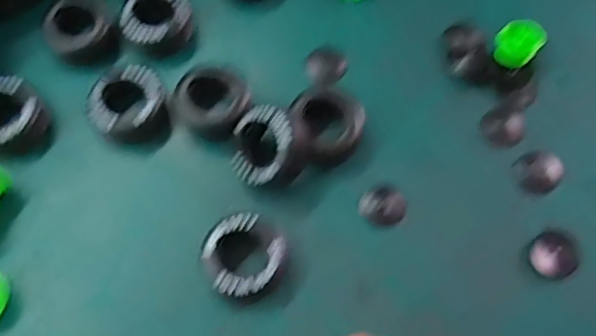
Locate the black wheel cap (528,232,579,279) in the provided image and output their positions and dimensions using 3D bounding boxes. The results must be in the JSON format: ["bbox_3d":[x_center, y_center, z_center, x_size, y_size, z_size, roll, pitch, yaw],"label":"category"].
[{"bbox_3d":[0.154,0.053,0.363,0.027,0.014,0.027,-1,68,2],"label":"black wheel cap"}]

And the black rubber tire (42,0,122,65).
[{"bbox_3d":[-0.152,-0.097,0.424,0.045,0.023,0.044,-1,68,2],"label":"black rubber tire"}]

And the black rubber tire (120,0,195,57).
[{"bbox_3d":[-0.100,-0.106,0.427,0.048,0.025,0.041,-27,70,-9],"label":"black rubber tire"}]

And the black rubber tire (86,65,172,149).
[{"bbox_3d":[-0.112,-0.041,0.400,0.049,0.019,0.052,-1,68,2],"label":"black rubber tire"}]

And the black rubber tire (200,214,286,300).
[{"bbox_3d":[-0.031,0.054,0.361,0.047,0.026,0.048,-1,68,2],"label":"black rubber tire"}]

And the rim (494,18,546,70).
[{"bbox_3d":[0.151,-0.085,0.414,0.028,0.015,0.034,38,74,15],"label":"rim"}]

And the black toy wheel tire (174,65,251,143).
[{"bbox_3d":[-0.057,-0.044,0.402,0.045,0.021,0.043,-1,68,2],"label":"black toy wheel tire"}]

